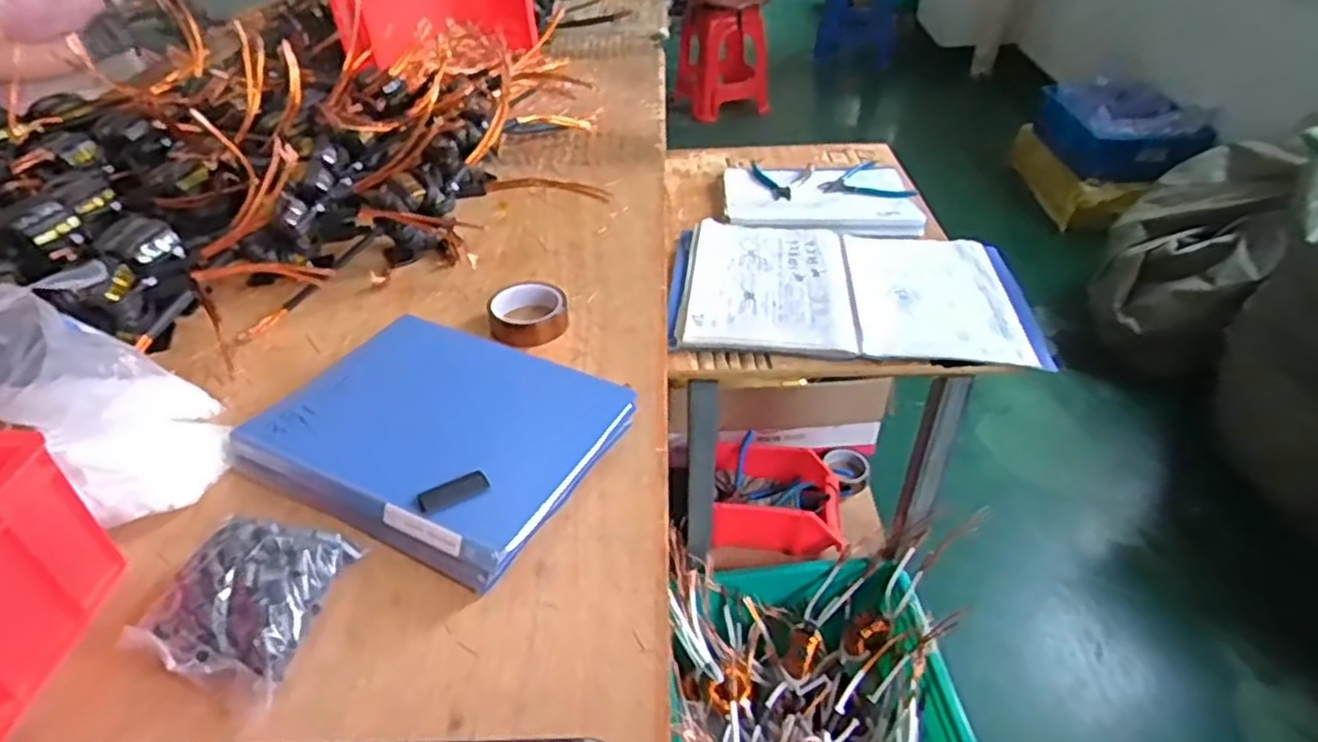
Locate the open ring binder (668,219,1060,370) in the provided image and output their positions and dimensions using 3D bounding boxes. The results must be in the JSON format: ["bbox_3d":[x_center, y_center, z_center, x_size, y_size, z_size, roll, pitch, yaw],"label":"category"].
[{"bbox_3d":[0.262,-0.115,1.023,0.469,0.025,0.305,3,39,4],"label":"open ring binder"}]

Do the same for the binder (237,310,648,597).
[{"bbox_3d":[-0.210,0.054,0.715,0.310,0.042,0.242,17,43,21],"label":"binder"}]

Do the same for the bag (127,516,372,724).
[{"bbox_3d":[-0.316,0.171,0.561,0.114,0.043,0.135,5,40,8],"label":"bag"}]

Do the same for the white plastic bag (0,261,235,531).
[{"bbox_3d":[-0.512,0.015,0.660,0.236,0.170,0.164,18,43,22],"label":"white plastic bag"}]

